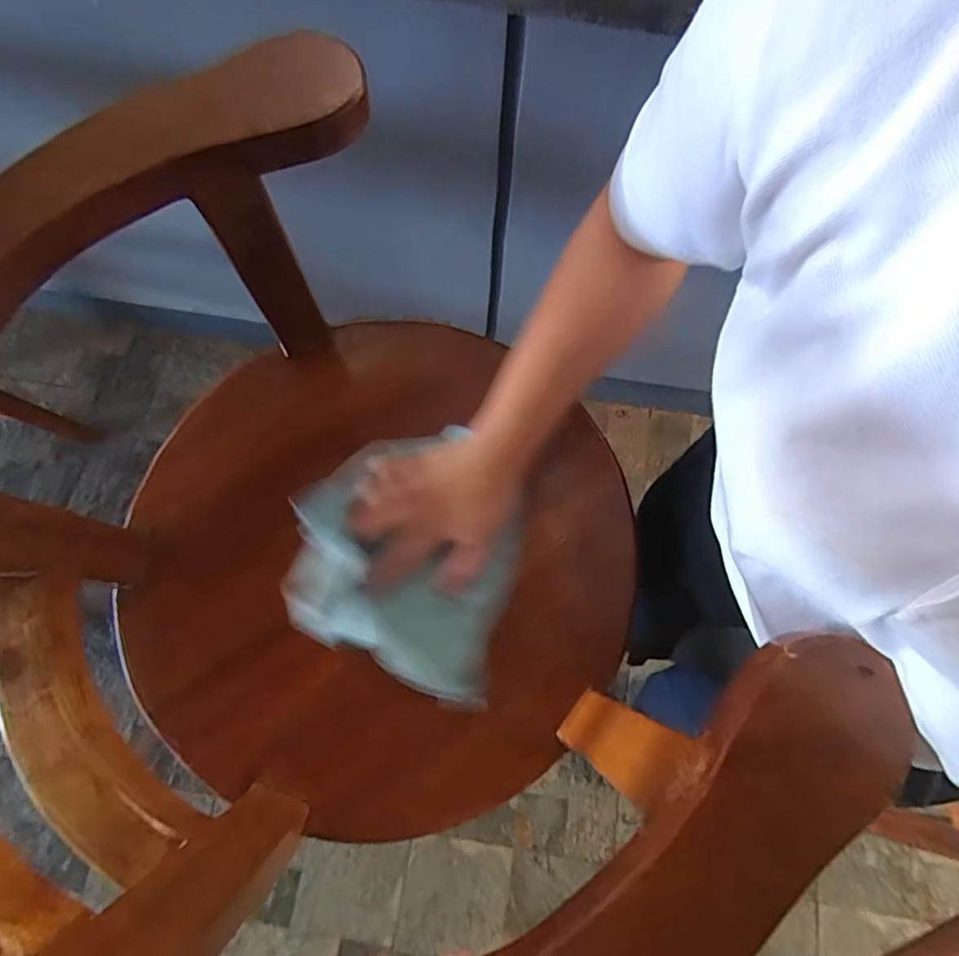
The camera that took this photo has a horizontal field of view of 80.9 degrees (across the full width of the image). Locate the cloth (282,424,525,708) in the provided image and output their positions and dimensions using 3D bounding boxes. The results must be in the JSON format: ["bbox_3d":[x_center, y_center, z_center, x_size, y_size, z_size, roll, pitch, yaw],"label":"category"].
[{"bbox_3d":[-0.060,0.055,0.450,0.177,0.025,0.199,14,73,2],"label":"cloth"}]

